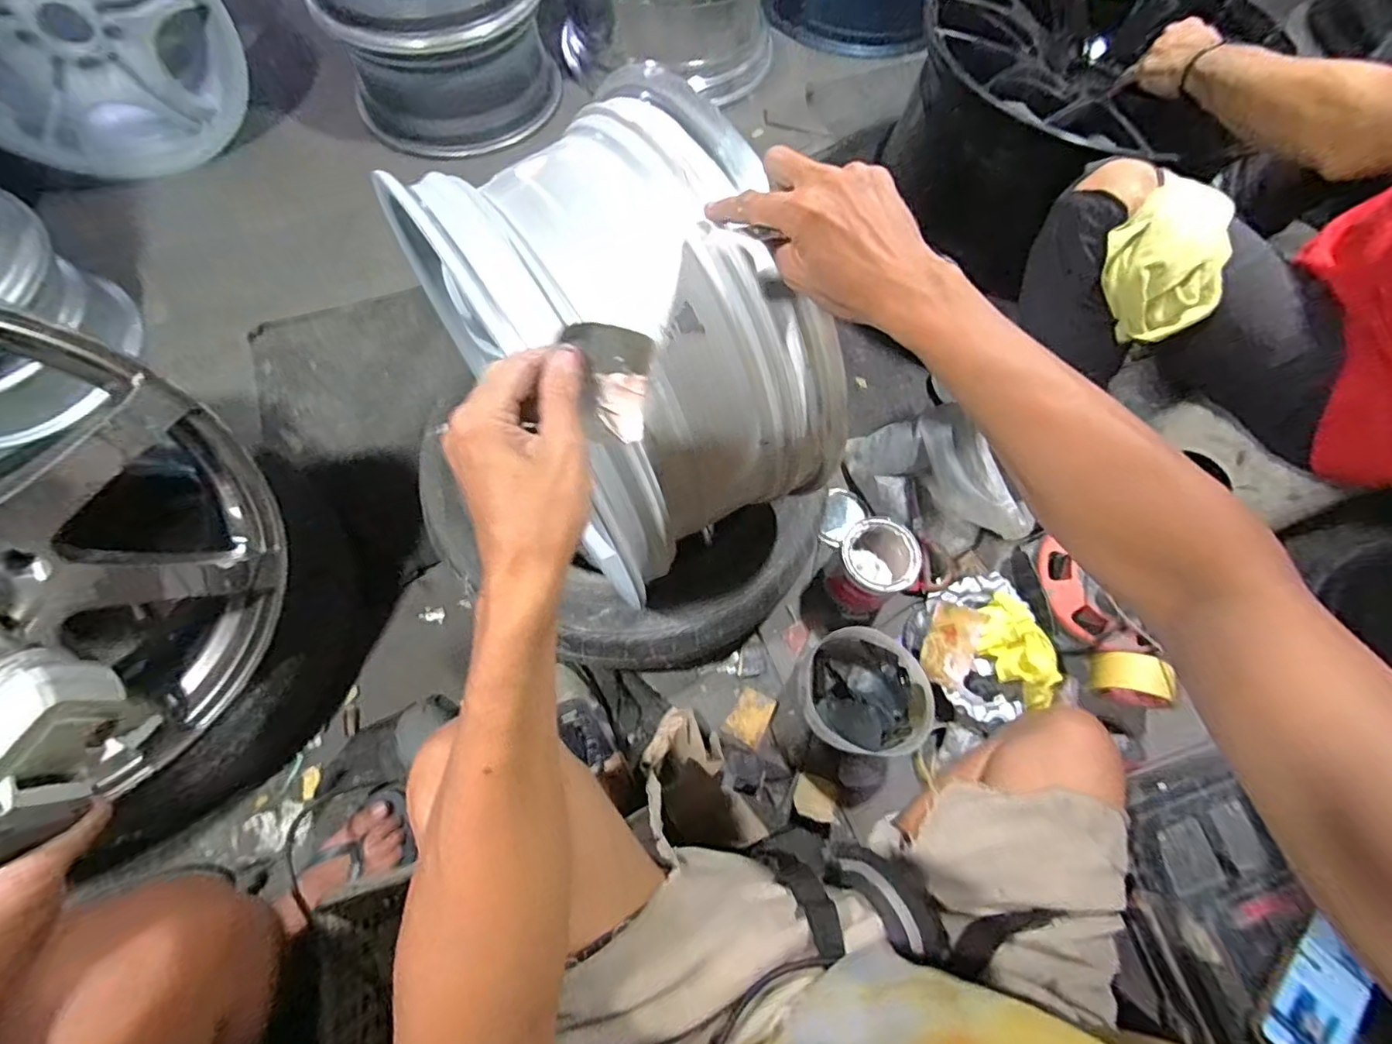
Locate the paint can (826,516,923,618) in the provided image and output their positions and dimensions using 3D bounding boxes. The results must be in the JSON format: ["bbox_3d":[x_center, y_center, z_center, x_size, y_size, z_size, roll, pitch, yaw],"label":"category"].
[{"bbox_3d":[0.251,0.063,0.858,0.100,0.127,0.101,1,69,-2],"label":"paint can"}]

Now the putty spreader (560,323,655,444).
[{"bbox_3d":[-0.052,-0.083,0.351,0.048,0.018,0.062,5,111,-12],"label":"putty spreader"}]

